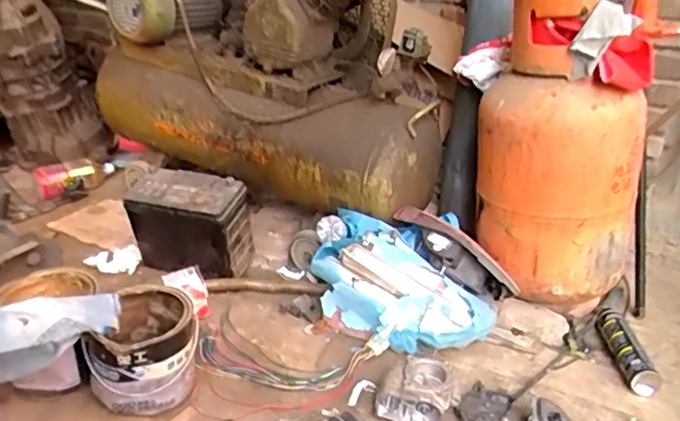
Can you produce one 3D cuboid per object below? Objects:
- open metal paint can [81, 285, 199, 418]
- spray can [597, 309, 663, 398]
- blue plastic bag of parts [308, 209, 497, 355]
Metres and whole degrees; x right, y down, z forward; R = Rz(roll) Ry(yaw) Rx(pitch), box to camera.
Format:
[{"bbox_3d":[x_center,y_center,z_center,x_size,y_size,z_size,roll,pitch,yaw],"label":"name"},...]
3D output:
[{"bbox_3d":[-0.313,0.221,0.901,0.155,0.145,0.161,2,25,-1],"label":"open metal paint can"},{"bbox_3d":[0.530,0.257,1.048,0.053,0.058,0.221,1,25,-2],"label":"spray can"},{"bbox_3d":[0.102,0.143,1.098,0.387,0.152,0.226,18,29,31],"label":"blue plastic bag of parts"}]

